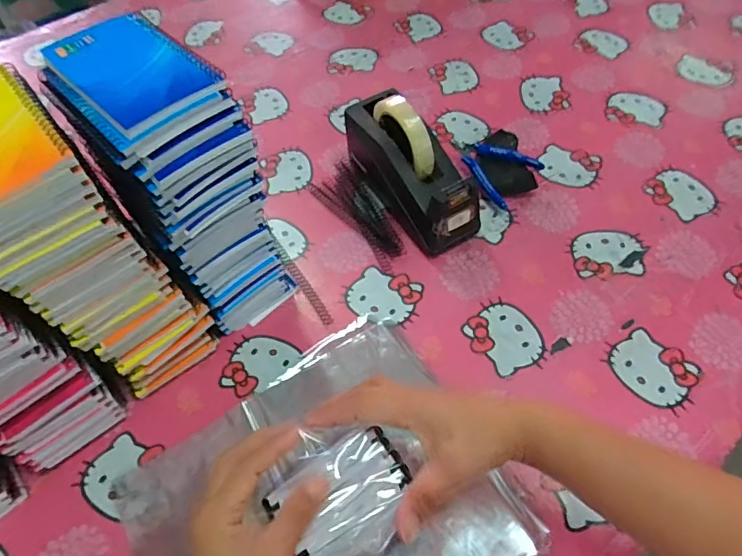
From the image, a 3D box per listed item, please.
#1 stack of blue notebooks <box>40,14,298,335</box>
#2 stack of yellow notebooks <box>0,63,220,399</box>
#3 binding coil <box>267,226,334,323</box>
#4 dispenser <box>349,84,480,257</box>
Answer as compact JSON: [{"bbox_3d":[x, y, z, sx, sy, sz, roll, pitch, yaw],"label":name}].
[{"bbox_3d":[-0.173,-0.074,0.480,0.102,0.284,0.136,-40,63,-20],"label":"stack of blue notebooks"},{"bbox_3d":[-0.253,-0.015,0.447,0.103,0.281,0.137,-38,63,-19],"label":"stack of yellow notebooks"},{"bbox_3d":[-0.089,-0.006,0.591,0.012,0.007,0.155,-30,61,-15],"label":"binding coil"},{"bbox_3d":[0.049,-0.137,0.600,0.075,0.123,0.201,-29,60,-14],"label":"dispenser"}]

